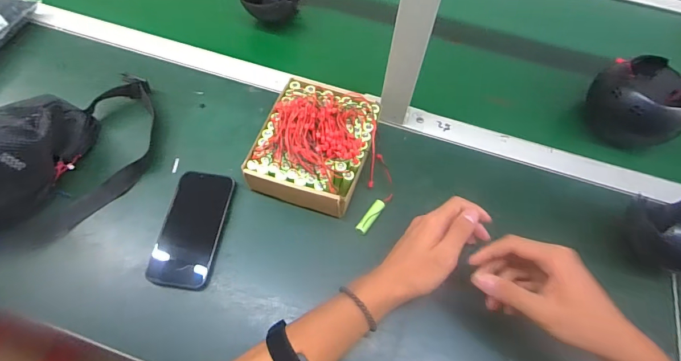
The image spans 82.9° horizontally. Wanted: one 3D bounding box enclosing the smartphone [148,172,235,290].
[{"bbox_3d":[-0.184,0.059,0.477,0.074,0.012,0.142,10,72,-7],"label":"smartphone"}]

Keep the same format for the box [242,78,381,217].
[{"bbox_3d":[-0.027,-0.046,0.504,0.152,0.067,0.173,17,62,6],"label":"box"}]

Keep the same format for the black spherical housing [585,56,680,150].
[{"bbox_3d":[0.435,-0.109,0.555,0.099,0.090,0.115,-16,64,-12],"label":"black spherical housing"}]

